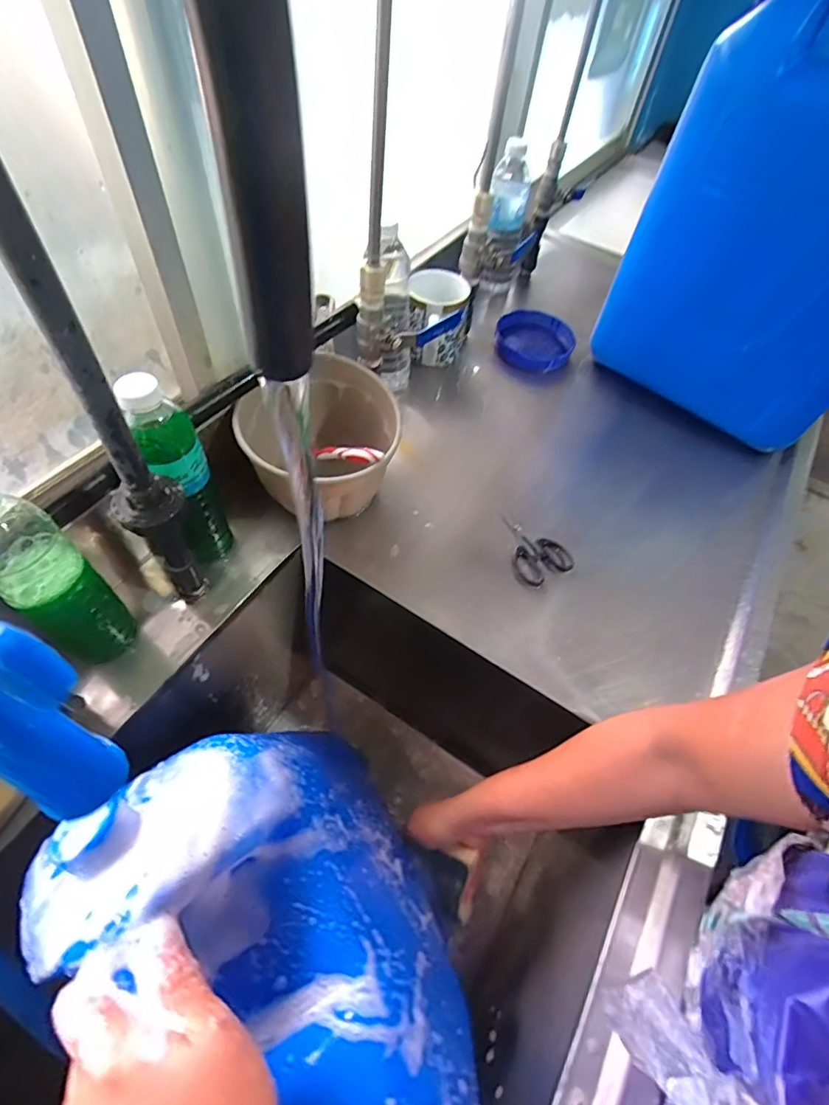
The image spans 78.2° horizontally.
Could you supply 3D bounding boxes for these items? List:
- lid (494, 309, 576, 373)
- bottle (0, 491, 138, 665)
[{"bbox_3d":[0.183,-0.328,0.783,0.119,0.028,0.103,17,66,11],"label":"lid"},{"bbox_3d":[-0.292,0.022,0.406,0.063,0.209,0.063,37,60,19],"label":"bottle"}]

